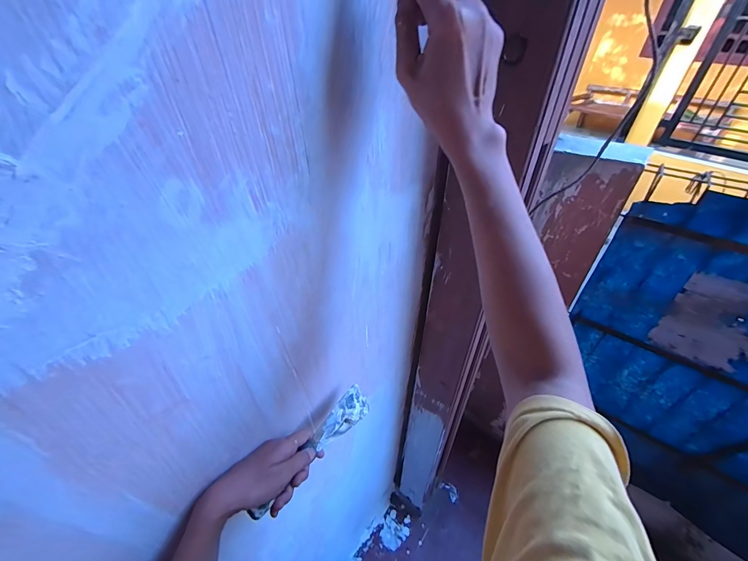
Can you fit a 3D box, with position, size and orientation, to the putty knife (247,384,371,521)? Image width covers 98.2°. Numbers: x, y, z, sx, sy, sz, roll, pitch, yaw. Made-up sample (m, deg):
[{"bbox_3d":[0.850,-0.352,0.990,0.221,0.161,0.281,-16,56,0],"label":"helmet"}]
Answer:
[{"bbox_3d":[-0.075,0.223,0.437,0.035,0.027,0.204,26,41,26],"label":"putty knife"}]

